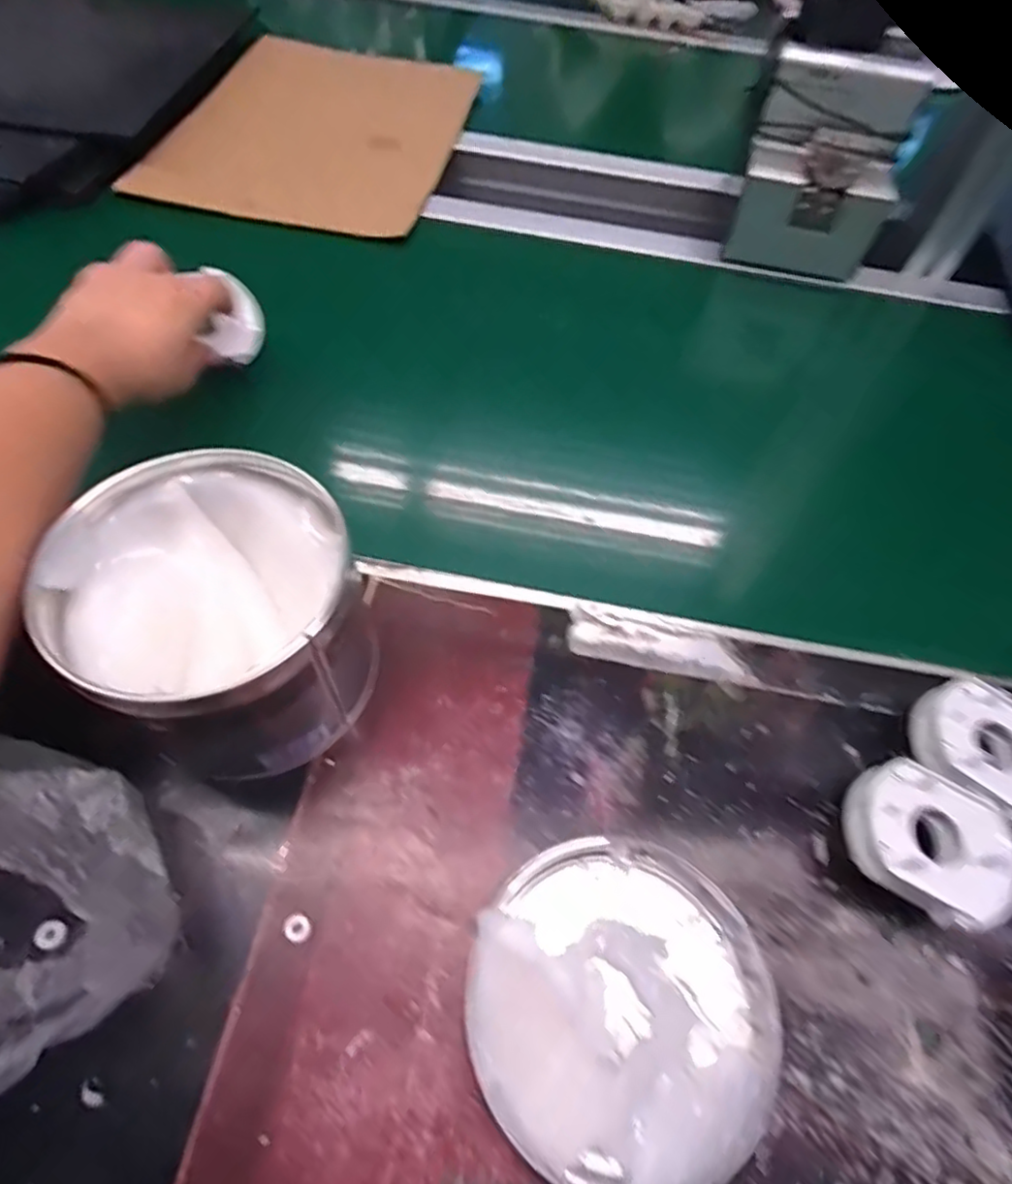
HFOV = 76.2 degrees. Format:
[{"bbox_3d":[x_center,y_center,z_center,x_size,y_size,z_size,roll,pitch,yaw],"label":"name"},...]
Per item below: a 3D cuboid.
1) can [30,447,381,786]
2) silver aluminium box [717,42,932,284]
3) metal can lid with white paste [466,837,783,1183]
[{"bbox_3d":[-0.135,0.011,0.310,0.125,0.112,0.127,1,59,-2],"label":"can"},{"bbox_3d":[0.276,-0.368,0.568,0.123,0.148,0.101,17,58,6],"label":"silver aluminium box"},{"bbox_3d":[0.050,0.173,0.274,0.126,0.024,0.127,1,59,-2],"label":"metal can lid with white paste"}]

